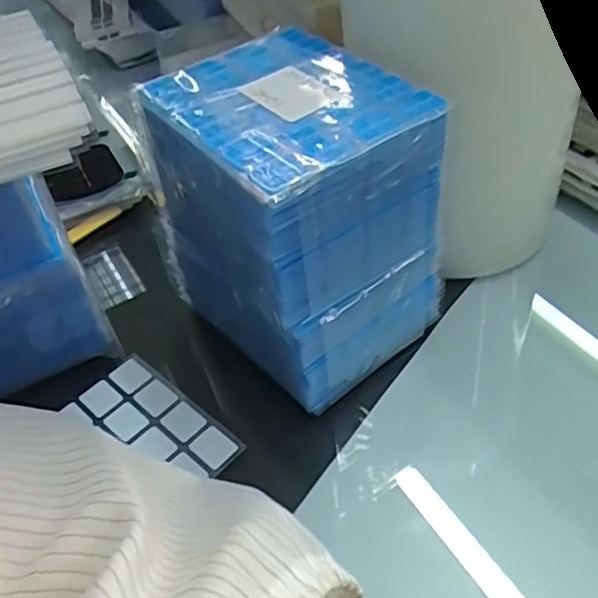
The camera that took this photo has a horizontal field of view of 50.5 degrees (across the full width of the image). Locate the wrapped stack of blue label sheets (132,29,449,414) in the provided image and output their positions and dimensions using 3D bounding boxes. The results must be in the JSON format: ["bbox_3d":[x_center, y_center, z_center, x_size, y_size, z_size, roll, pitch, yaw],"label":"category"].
[{"bbox_3d":[-0.002,-0.041,0.314,0.096,0.129,0.117,-32,50,-21],"label":"wrapped stack of blue label sheets"}]

